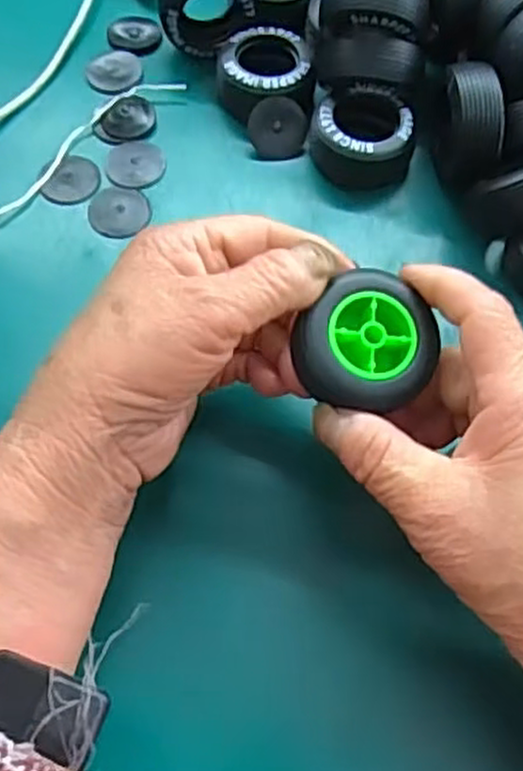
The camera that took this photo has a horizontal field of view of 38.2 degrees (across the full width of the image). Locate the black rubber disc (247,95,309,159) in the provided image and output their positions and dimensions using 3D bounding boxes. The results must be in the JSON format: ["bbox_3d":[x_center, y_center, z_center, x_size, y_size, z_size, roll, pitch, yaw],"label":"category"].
[{"bbox_3d":[0.008,-0.124,0.365,0.028,0.027,0.004,-3,23,-5],"label":"black rubber disc"}]

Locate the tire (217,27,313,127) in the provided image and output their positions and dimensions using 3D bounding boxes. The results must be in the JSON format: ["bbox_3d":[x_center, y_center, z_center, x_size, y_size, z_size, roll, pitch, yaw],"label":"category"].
[{"bbox_3d":[0.002,-0.151,0.377,0.045,0.025,0.048,-7,63,-6],"label":"tire"}]

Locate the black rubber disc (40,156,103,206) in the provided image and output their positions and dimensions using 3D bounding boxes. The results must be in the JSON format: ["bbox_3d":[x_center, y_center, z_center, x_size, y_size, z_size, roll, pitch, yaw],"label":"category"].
[{"bbox_3d":[-0.090,-0.097,0.355,0.027,0.004,0.028,1,63,-2],"label":"black rubber disc"}]

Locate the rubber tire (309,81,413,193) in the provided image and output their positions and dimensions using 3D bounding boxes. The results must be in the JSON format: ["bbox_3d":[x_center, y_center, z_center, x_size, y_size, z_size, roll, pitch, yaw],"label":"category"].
[{"bbox_3d":[0.049,-0.119,0.361,0.048,0.027,0.041,8,63,2],"label":"rubber tire"}]

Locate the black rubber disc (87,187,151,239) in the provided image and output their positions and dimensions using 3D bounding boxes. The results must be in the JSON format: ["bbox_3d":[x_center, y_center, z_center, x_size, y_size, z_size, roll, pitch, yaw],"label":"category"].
[{"bbox_3d":[-0.065,-0.081,0.348,0.027,0.004,0.029,1,63,-2],"label":"black rubber disc"}]

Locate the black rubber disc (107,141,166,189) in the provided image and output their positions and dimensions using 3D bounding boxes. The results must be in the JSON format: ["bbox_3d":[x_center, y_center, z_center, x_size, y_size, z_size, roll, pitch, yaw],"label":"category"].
[{"bbox_3d":[-0.060,-0.107,0.359,0.027,0.004,0.028,1,63,-2],"label":"black rubber disc"}]

